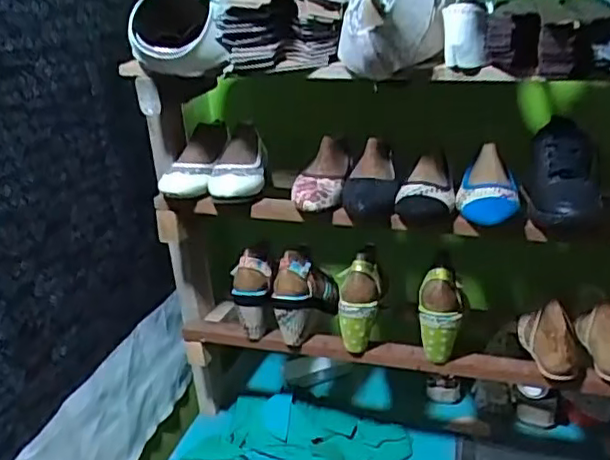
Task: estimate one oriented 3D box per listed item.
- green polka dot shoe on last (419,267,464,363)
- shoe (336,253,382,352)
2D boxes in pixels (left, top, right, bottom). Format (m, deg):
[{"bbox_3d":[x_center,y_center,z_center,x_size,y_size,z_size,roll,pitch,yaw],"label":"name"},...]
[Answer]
[{"bbox_3d":[0.214,0.135,0.987,0.068,0.148,0.061,3,24,15],"label":"green polka dot shoe on last"},{"bbox_3d":[0.084,0.121,1.028,0.076,0.170,0.064,6,3,22],"label":"shoe"}]

